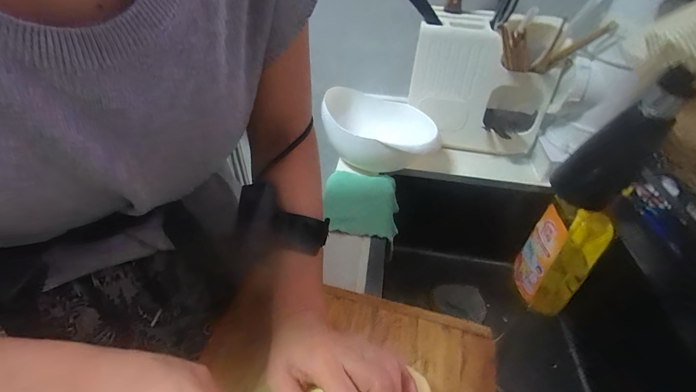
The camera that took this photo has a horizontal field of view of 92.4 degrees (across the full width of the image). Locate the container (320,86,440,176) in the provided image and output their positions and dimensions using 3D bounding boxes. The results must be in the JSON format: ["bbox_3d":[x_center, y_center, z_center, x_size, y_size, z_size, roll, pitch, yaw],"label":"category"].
[{"bbox_3d":[0.049,-0.107,0.600,0.208,0.113,0.114,15,43,14],"label":"container"}]

